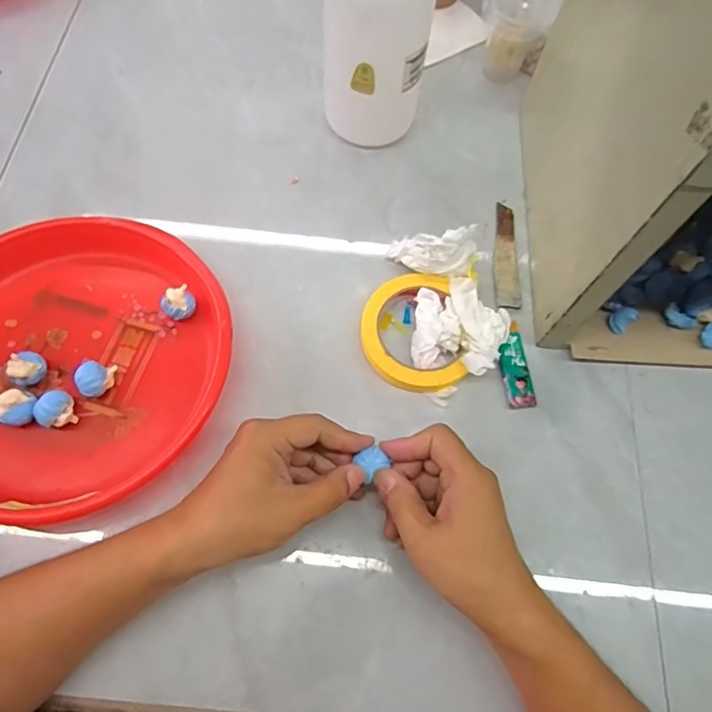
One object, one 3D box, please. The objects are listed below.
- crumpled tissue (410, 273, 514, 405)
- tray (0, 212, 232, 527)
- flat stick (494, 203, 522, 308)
[{"bbox_3d":[0.082,-0.015,0.462,0.079,0.030,0.101,25,68,8],"label":"crumpled tissue"},{"bbox_3d":[-0.234,0.001,0.439,0.250,0.039,0.243,1,67,-2],"label":"tray"},{"bbox_3d":[0.145,-0.099,0.518,0.023,0.006,0.118,4,64,-1],"label":"flat stick"}]

